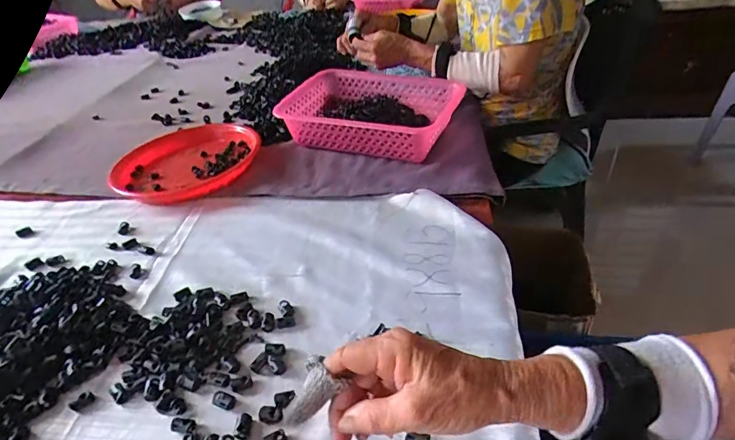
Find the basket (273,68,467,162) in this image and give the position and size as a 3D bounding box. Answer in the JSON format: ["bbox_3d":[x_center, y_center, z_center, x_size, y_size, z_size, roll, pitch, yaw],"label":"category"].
[{"bbox_3d":[0.006,-0.177,0.725,0.286,0.089,0.152,16,44,24],"label":"basket"}]

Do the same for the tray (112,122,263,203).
[{"bbox_3d":[-0.308,-0.104,0.743,0.227,0.023,0.217,17,44,25],"label":"tray"}]

